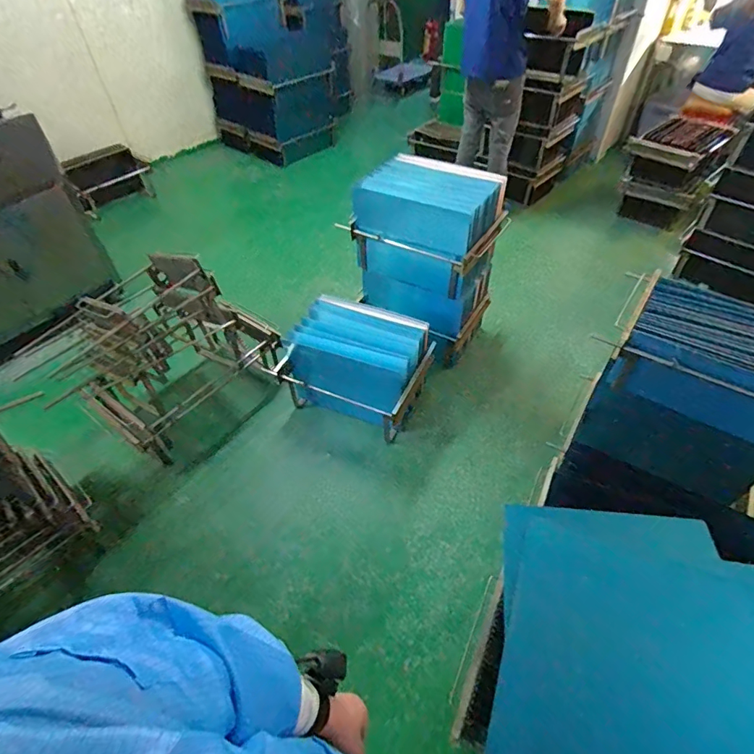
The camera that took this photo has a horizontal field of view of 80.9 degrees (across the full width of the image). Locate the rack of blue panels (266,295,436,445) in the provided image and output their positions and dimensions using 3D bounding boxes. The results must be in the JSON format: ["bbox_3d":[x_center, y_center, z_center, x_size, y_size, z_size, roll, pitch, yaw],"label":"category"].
[{"bbox_3d":[-0.094,-0.052,1.871,0.590,0.371,0.370,15,50,15],"label":"rack of blue panels"}]

